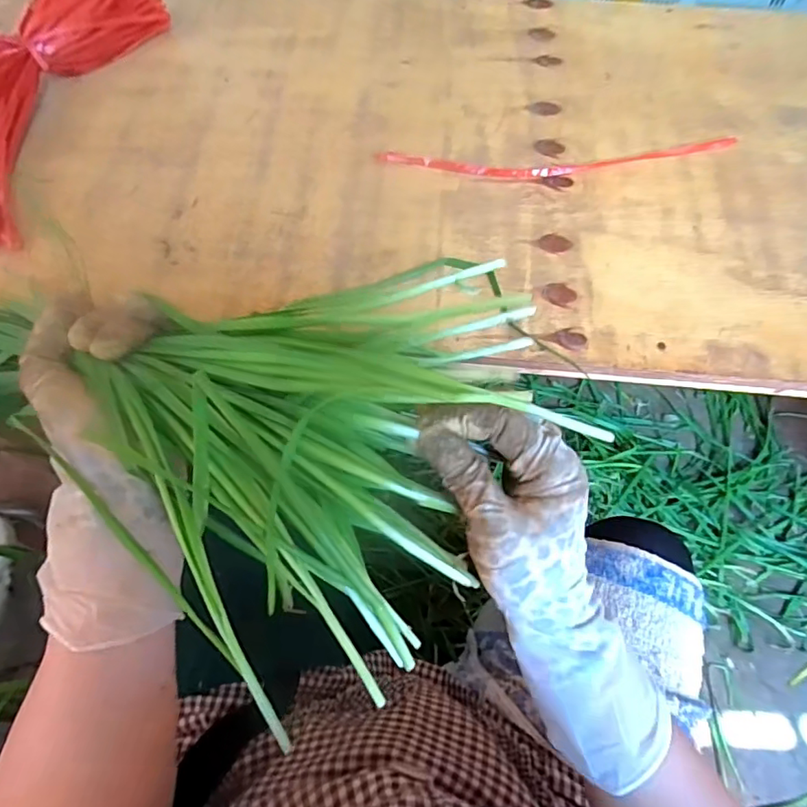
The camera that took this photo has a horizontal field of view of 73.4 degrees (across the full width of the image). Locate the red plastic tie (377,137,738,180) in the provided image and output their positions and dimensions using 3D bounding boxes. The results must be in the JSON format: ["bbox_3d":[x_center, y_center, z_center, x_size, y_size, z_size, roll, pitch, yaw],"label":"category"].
[{"bbox_3d":[0.142,-0.216,0.481,0.322,0.004,0.036,-4,65,-3],"label":"red plastic tie"}]

